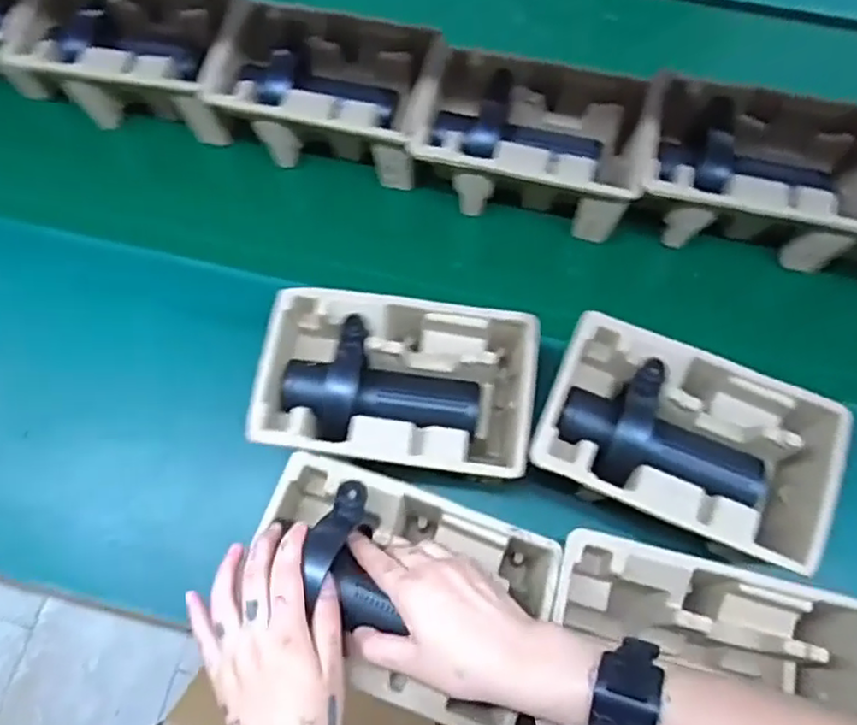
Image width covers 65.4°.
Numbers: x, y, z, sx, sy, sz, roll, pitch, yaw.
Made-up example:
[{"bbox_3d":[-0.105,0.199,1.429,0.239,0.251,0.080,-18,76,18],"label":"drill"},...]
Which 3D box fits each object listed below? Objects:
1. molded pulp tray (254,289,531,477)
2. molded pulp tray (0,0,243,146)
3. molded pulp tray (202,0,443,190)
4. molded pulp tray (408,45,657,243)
[{"bbox_3d":[-0.024,0.029,0.597,0.223,0.105,0.141,7,71,4],"label":"molded pulp tray"},{"bbox_3d":[-0.318,-0.343,0.743,0.224,0.104,0.140,11,71,6],"label":"molded pulp tray"},{"bbox_3d":[-0.102,-0.289,0.722,0.222,0.094,0.146,14,72,7],"label":"molded pulp tray"},{"bbox_3d":[0.105,-0.226,0.695,0.220,0.094,0.138,13,71,6],"label":"molded pulp tray"}]

